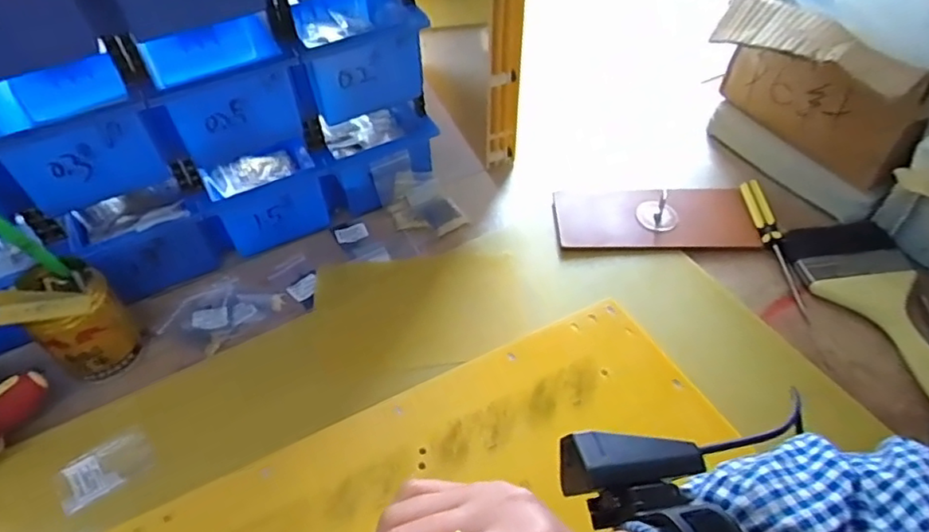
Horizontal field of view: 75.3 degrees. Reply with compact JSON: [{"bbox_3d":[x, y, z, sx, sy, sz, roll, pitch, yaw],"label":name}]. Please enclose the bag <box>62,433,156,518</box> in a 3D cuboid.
[{"bbox_3d":[-0.261,0.148,0.440,0.060,0.004,0.037,-29,55,-22],"label":"bag"}]

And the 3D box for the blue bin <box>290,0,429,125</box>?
[{"bbox_3d":[-0.111,-0.217,0.560,0.105,0.074,0.169,-19,52,-14],"label":"blue bin"}]

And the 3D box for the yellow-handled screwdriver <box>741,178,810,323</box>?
[{"bbox_3d":[0.288,-0.020,0.556,0.015,0.021,0.154,-2,50,-1],"label":"yellow-handled screwdriver"}]

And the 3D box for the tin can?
[{"bbox_3d":[-0.307,0.043,0.483,0.062,0.079,0.076,-36,58,-26],"label":"tin can"}]

